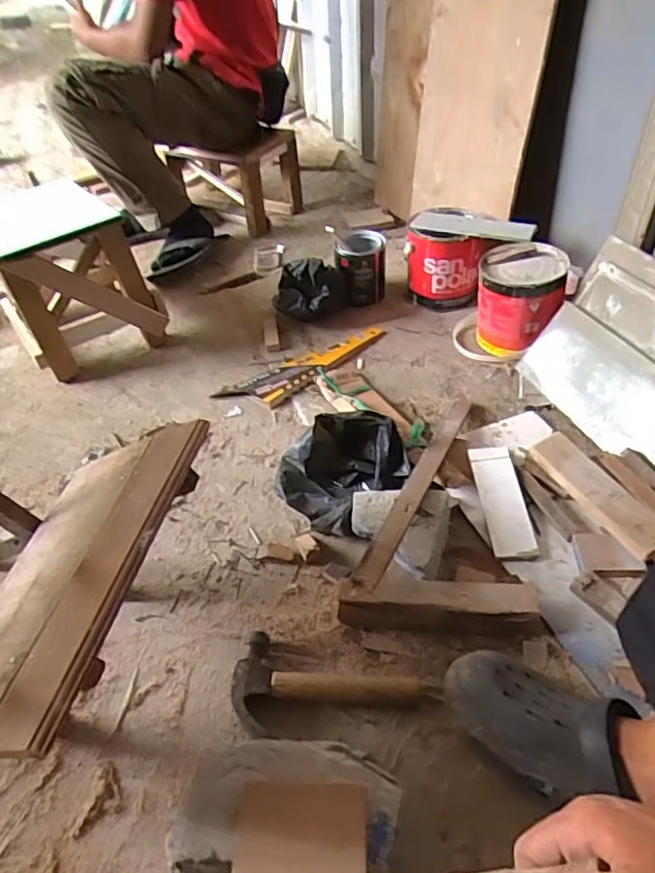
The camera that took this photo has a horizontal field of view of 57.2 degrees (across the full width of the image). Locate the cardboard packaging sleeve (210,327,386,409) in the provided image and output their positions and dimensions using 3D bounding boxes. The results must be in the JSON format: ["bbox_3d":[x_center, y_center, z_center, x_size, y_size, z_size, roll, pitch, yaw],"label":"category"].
[{"bbox_3d":[-0.035,-0.136,1.141,0.351,0.016,0.103,-29,49,-22],"label":"cardboard packaging sleeve"}]

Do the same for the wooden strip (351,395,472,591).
[{"bbox_3d":[0.137,0.050,0.847,0.030,0.017,0.495,15,33,20],"label":"wooden strip"}]

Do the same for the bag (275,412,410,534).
[{"bbox_3d":[0.021,0.045,0.888,0.159,0.101,0.181,33,56,32],"label":"bag"}]

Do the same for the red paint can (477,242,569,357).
[{"bbox_3d":[0.354,-0.246,1.119,0.144,0.170,0.140,-3,45,3],"label":"red paint can"}]

